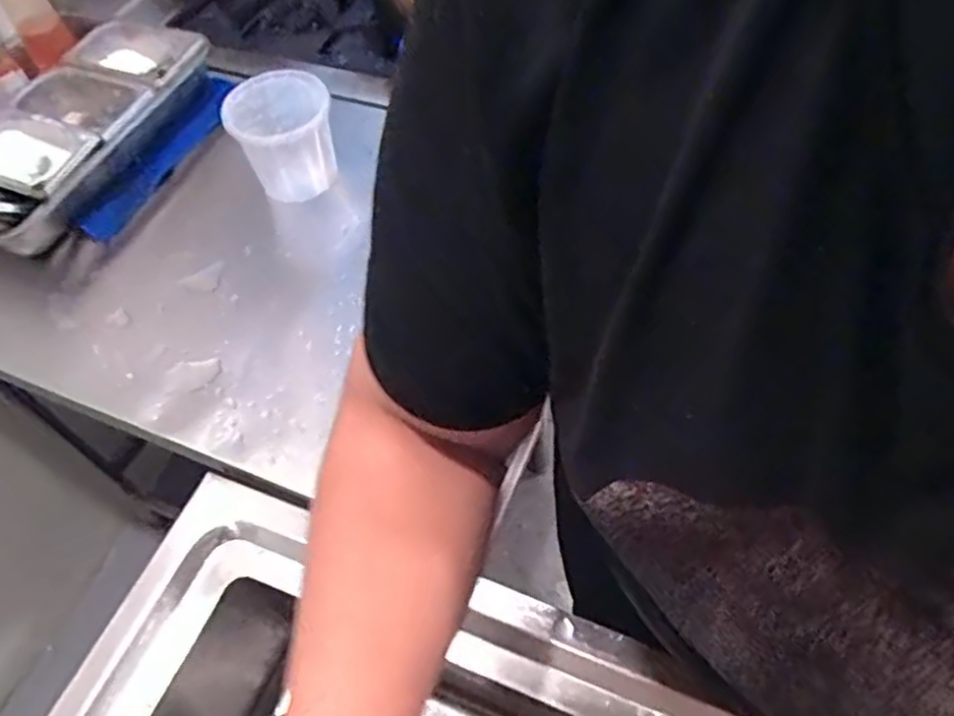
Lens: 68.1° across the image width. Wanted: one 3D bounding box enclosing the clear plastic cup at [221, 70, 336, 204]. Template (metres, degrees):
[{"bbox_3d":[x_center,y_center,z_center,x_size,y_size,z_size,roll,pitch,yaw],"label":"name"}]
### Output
[{"bbox_3d":[-0.226,-0.259,0.833,0.107,0.121,0.105,-2,56,3],"label":"clear plastic cup"}]

